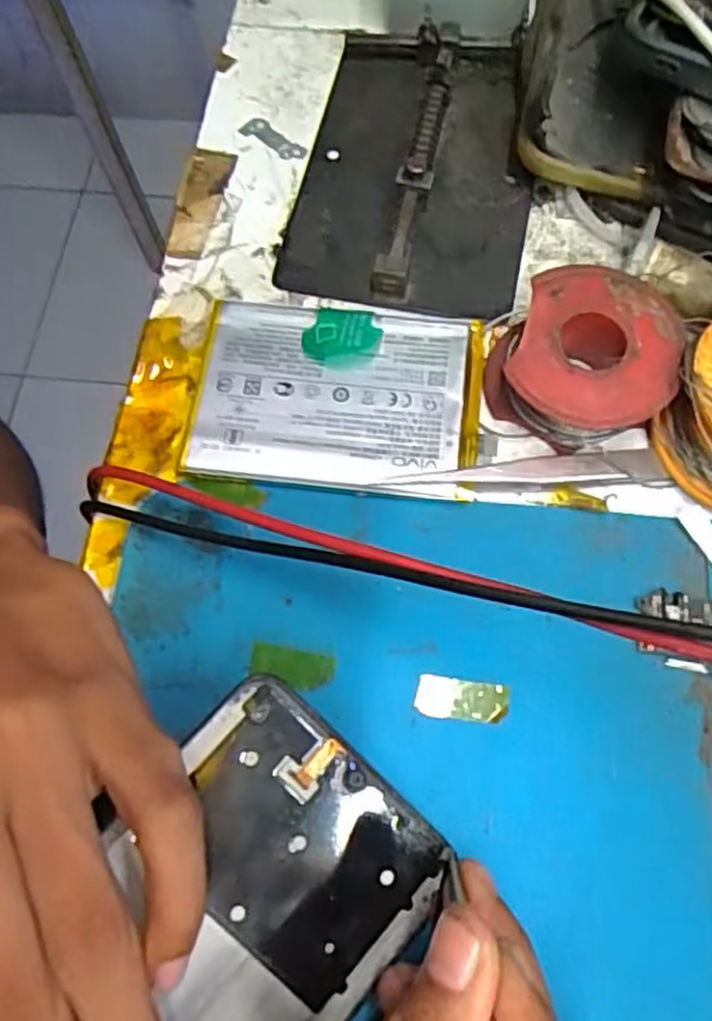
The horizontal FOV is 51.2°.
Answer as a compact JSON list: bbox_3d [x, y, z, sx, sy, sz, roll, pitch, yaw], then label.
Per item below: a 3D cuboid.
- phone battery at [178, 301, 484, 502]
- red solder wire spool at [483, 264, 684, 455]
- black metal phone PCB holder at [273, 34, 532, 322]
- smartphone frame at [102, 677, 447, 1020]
[{"bbox_3d":[-0.006,-0.035,0.226,0.085,0.008,0.060,6,70,3],"label":"phone battery"},{"bbox_3d":[0.066,-0.045,0.218,0.049,0.023,0.051,0,69,1],"label":"red solder wire spool"},{"bbox_3d":[0.022,-0.121,0.256,0.078,0.015,0.116,12,70,5],"label":"black metal phone PCB holder"},{"bbox_3d":[-0.048,0.114,0.159,0.071,0.004,0.149,46,75,-6],"label":"smartphone frame"}]

